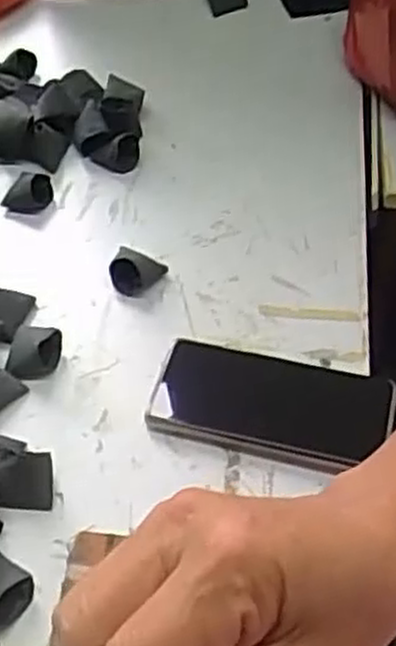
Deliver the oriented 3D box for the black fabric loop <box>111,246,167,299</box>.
[{"bbox_3d":[-0.051,-0.045,0.627,0.037,0.026,0.043,36,61,27],"label":"black fabric loop"}]

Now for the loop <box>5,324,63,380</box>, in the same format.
[{"bbox_3d":[-0.119,0.020,0.580,0.037,0.021,0.040,9,52,9],"label":"loop"}]

